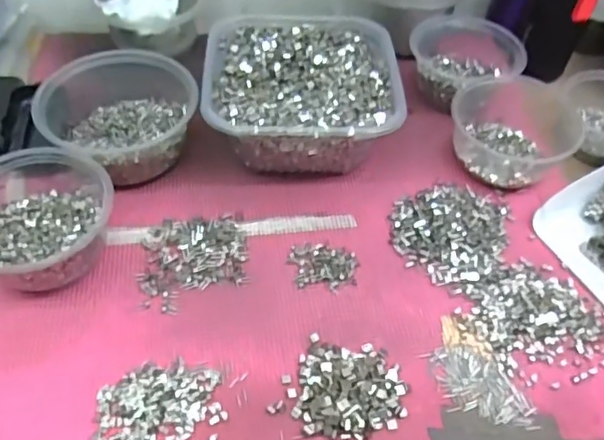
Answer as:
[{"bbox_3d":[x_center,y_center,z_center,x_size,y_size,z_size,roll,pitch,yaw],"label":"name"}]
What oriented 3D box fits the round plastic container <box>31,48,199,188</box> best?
[{"bbox_3d":[-0.160,-0.095,0.504,0.130,0.067,0.134,-3,51,-6],"label":"round plastic container"}]

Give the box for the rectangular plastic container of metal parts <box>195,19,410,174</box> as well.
[{"bbox_3d":[-0.002,-0.115,0.531,0.171,0.071,0.167,-2,51,-5],"label":"rectangular plastic container of metal parts"}]

